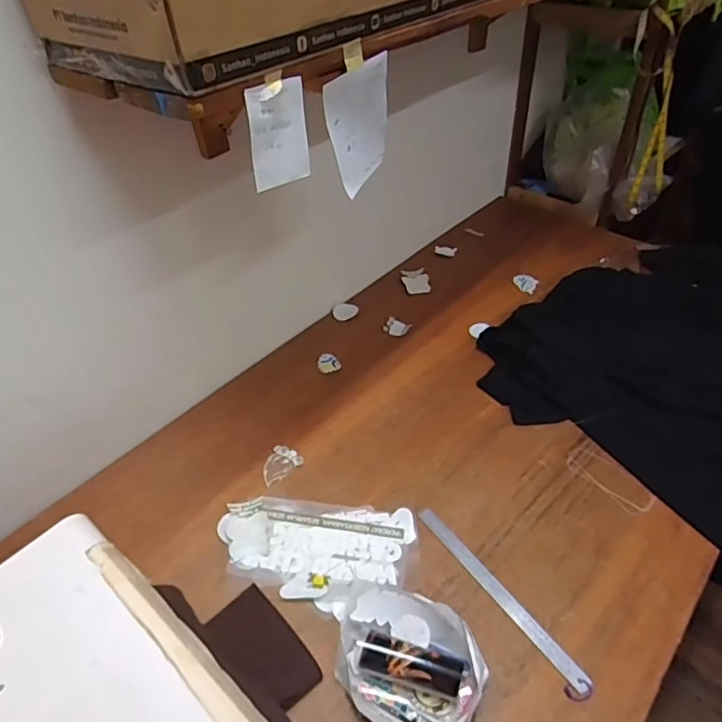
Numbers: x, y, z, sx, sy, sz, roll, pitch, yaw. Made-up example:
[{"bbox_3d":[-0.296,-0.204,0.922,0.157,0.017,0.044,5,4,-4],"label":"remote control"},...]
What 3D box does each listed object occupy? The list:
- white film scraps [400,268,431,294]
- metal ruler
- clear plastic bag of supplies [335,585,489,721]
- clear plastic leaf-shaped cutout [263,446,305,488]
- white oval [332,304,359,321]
[{"bbox_3d":[0.142,-0.207,1.395,0.066,0.011,0.103,-5,40,-3],"label":"white film scraps"},{"bbox_3d":[0.206,0.347,0.819,0.025,0.004,0.330,-26,46,-26],"label":"metal ruler"},{"bbox_3d":[0.060,0.404,0.725,0.203,0.064,0.161,22,46,26],"label":"clear plastic bag of supplies"},{"bbox_3d":[-0.154,0.190,1.003,0.079,0.006,0.058,-29,47,-28],"label":"clear plastic leaf-shaped cutout"},{"bbox_3d":[-0.037,-0.121,1.318,0.061,0.005,0.048,-23,65,-12],"label":"white oval"}]

